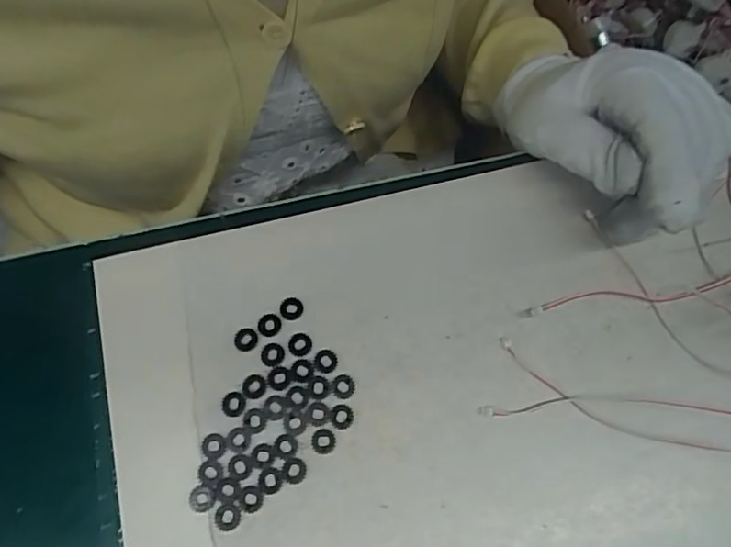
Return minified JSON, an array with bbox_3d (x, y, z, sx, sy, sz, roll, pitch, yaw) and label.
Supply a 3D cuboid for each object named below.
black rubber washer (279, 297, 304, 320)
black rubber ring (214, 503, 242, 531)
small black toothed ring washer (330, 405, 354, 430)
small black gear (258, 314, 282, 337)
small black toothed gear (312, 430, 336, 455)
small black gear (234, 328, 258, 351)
[{"bbox_3d":[-0.034,0.016,0.267,0.011,0.004,0.011,0,70,0],"label":"black rubber washer"},{"bbox_3d":[-0.056,0.099,0.239,0.010,0.004,0.011,0,69,1],"label":"black rubber ring"},{"bbox_3d":[-0.010,0.061,0.253,0.010,0.004,0.011,0,69,1],"label":"small black toothed ring washer"},{"bbox_3d":[-0.044,0.023,0.264,0.011,0.004,0.011,0,69,1],"label":"small black gear"},{"bbox_3d":[-0.018,0.071,0.250,0.010,0.004,0.011,0,70,0],"label":"small black toothed gear"},{"bbox_3d":[-0.054,0.029,0.262,0.011,0.004,0.011,0,70,0],"label":"small black gear"}]

